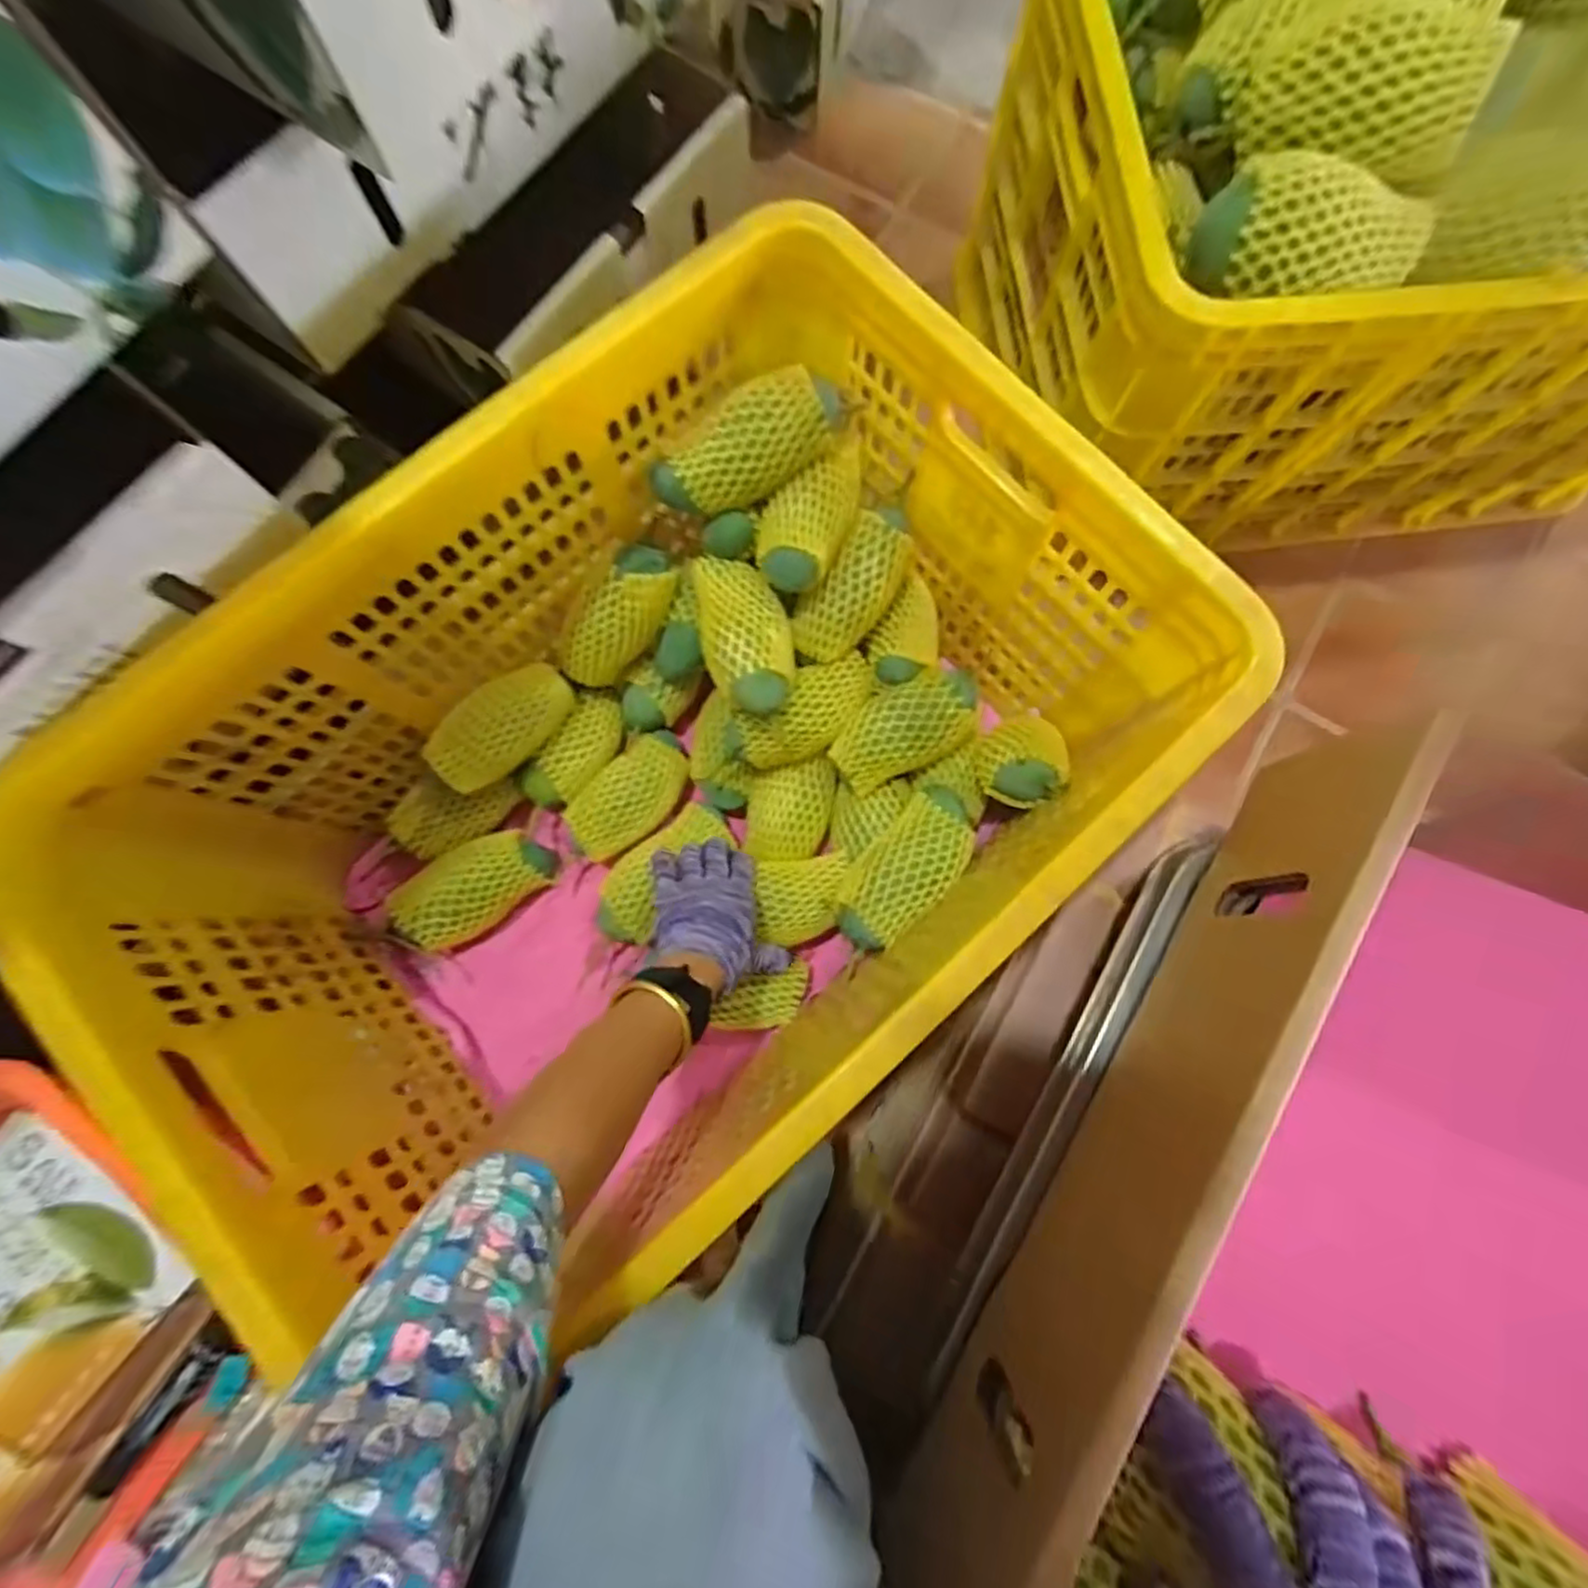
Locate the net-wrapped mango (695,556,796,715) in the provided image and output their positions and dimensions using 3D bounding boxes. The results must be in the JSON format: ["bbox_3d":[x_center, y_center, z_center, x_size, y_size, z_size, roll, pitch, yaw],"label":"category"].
[{"bbox_3d":[-0.037,-0.123,0.544,0.065,0.059,0.127,-10,79,-1],"label":"net-wrapped mango"}]

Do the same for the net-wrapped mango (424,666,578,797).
[{"bbox_3d":[-0.239,-0.057,0.577,0.055,0.070,0.119,36,82,7],"label":"net-wrapped mango"}]

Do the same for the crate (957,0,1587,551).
[{"bbox_3d":[0.488,-0.463,0.555,0.586,0.364,0.374,-5,79,-1],"label":"crate"}]

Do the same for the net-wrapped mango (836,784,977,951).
[{"bbox_3d":[0.088,0.059,0.552,0.061,0.061,0.137,41,82,7],"label":"net-wrapped mango"}]

